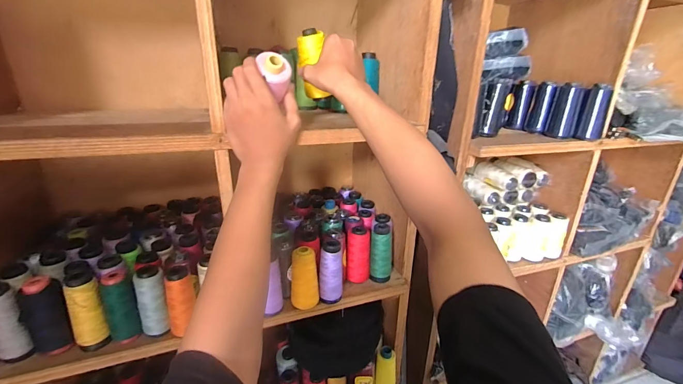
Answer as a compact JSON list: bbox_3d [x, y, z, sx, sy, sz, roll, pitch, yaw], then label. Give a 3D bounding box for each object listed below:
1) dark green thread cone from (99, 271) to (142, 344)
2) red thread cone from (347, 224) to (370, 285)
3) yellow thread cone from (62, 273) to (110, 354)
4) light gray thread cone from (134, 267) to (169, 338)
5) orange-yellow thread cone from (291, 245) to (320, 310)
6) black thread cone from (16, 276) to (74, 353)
[{"bbox_3d":[-0.335,0.176,0.474,0.039,0.109,0.032,-18,28,-40],"label":"dark green thread cone"},{"bbox_3d":[0.034,0.128,0.632,0.048,0.107,0.039,4,22,6],"label":"red thread cone"},{"bbox_3d":[-0.381,0.179,0.467,0.043,0.114,0.043,-18,28,-40],"label":"yellow thread cone"},{"bbox_3d":[-0.293,0.170,0.481,0.038,0.110,0.031,-15,27,-36],"label":"light gray thread cone"},{"bbox_3d":[-0.065,0.154,0.552,0.047,0.107,0.040,6,22,11],"label":"orange-yellow thread cone"},{"bbox_3d":[-0.422,0.181,0.448,0.043,0.109,0.047,17,26,33],"label":"black thread cone"}]

